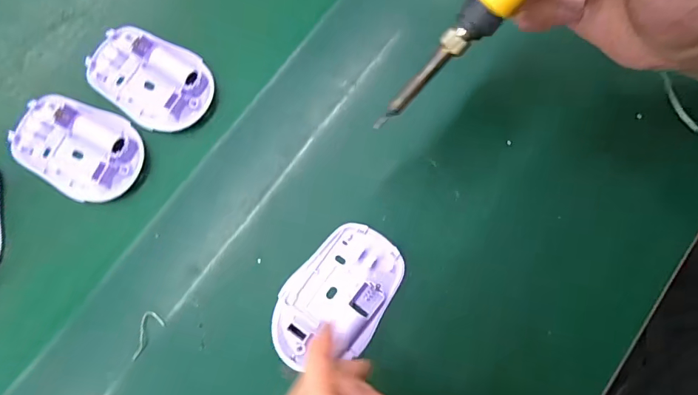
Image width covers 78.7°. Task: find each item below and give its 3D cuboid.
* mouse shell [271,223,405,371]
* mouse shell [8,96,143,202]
[{"bbox_3d":[-0.007,0.065,0.273,0.062,0.012,0.097,42,81,7],"label":"mouse shell"},{"bbox_3d":[-0.189,-0.036,0.291,0.089,0.014,0.061,27,79,4],"label":"mouse shell"}]

